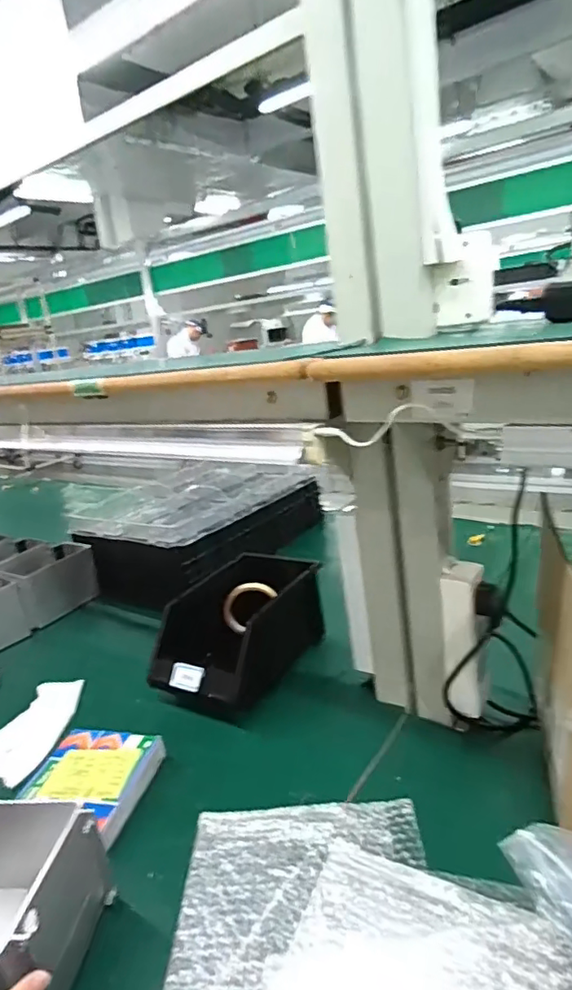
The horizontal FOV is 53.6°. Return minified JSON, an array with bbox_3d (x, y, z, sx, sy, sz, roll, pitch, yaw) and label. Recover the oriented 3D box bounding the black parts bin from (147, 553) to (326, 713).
[{"bbox_3d":[-0.065,0.198,0.836,0.157,0.120,0.251,4,21,34],"label":"black parts bin"}]

